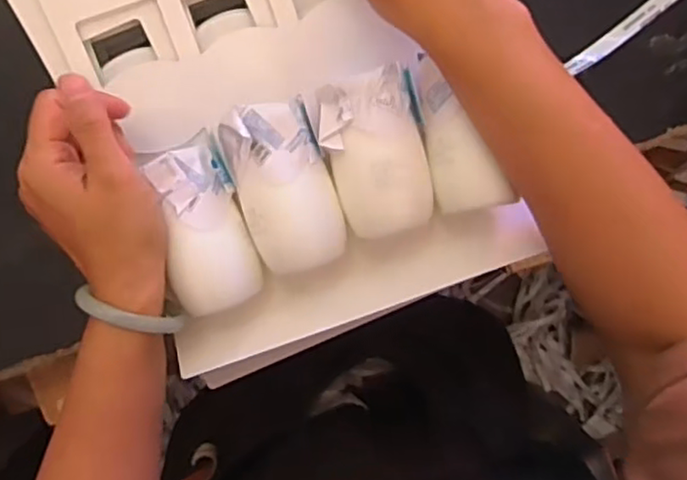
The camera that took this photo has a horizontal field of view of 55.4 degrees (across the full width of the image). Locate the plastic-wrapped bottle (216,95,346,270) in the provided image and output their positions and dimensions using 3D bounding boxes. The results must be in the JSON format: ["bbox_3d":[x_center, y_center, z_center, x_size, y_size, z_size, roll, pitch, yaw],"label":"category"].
[{"bbox_3d":[-0.035,-0.036,0.396,0.058,0.053,0.091,-19,98,-1],"label":"plastic-wrapped bottle"}]

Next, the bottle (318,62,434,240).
[{"bbox_3d":[0.021,-0.052,0.401,0.057,0.048,0.094,-20,98,-1],"label":"bottle"}]

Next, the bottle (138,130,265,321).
[{"bbox_3d":[-0.084,-0.009,0.401,0.049,0.050,0.100,-15,98,-2],"label":"bottle"}]

